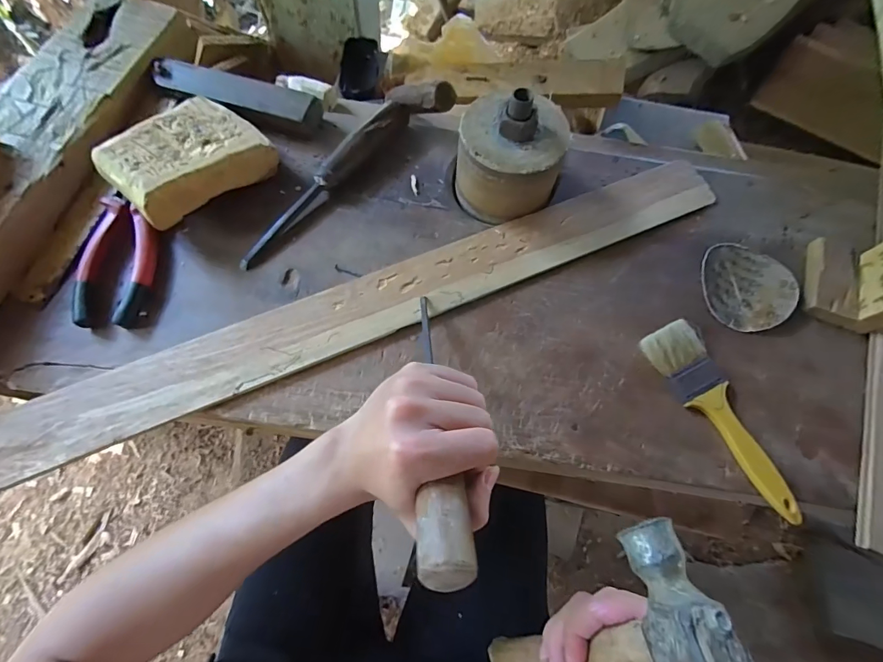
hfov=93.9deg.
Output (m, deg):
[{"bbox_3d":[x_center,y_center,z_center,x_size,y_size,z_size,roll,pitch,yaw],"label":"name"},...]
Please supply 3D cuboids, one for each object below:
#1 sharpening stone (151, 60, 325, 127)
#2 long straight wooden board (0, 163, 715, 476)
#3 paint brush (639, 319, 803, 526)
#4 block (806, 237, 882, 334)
[{"bbox_3d":[-0.220,-0.258,0.449,0.179,0.023,0.033,17,71,4],"label":"sharpening stone"},{"bbox_3d":[-0.104,-0.019,0.377,0.810,0.017,0.068,-22,73,-9],"label":"long straight wooden board"},{"bbox_3d":[0.243,0.071,0.354,0.049,0.013,0.175,-27,74,-10],"label":"paint brush"},{"bbox_3d":[0.382,-0.050,0.381,0.054,0.049,0.089,19,72,5],"label":"block"}]

